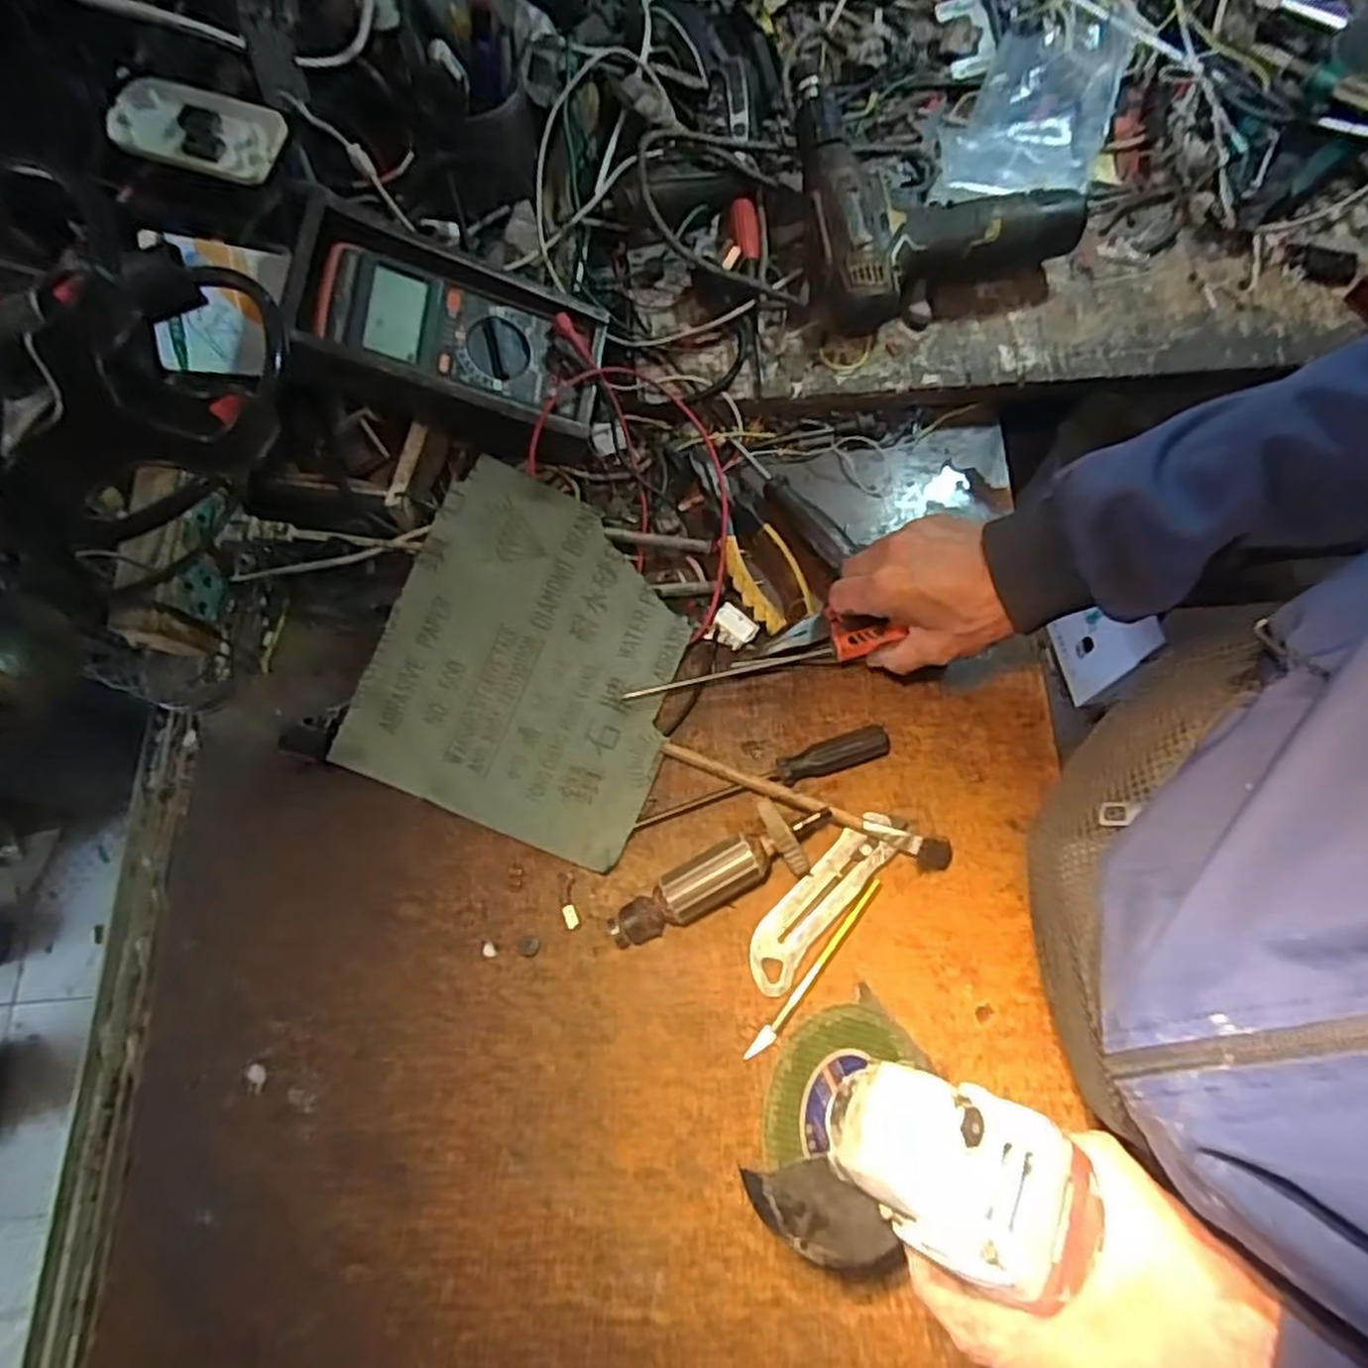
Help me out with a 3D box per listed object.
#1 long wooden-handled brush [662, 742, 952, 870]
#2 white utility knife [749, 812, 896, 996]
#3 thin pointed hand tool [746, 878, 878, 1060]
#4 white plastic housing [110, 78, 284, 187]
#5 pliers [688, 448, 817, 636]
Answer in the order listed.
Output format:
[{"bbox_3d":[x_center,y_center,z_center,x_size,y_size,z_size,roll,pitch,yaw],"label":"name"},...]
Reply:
[{"bbox_3d":[0.077,0.078,0.500,0.193,0.018,0.020,19,74,6],"label":"long wooden-handled brush"},{"bbox_3d":[0.086,0.134,0.485,0.033,0.009,0.128,40,77,12],"label":"white utility knife"},{"bbox_3d":[0.082,0.174,0.476,0.009,0.013,0.131,39,77,11],"label":"thin pointed hand tool"},{"bbox_3d":[-0.336,-0.380,0.531,0.118,0.014,0.053,18,74,6],"label":"white plastic housing"},{"bbox_3d":[0.050,-0.107,0.557,0.051,0.022,0.146,-16,73,-4],"label":"pliers"}]

